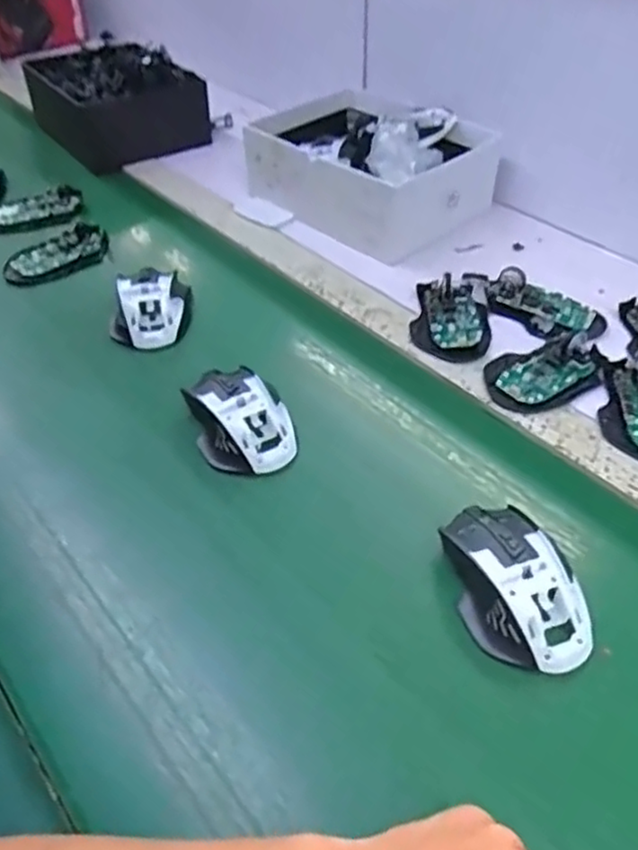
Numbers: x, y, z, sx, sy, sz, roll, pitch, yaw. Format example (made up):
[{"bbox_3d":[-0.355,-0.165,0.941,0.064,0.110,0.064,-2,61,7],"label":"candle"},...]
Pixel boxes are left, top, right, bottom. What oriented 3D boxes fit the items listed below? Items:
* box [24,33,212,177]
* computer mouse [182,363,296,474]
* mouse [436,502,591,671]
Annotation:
[{"bbox_3d":[-0.288,-0.468,0.964,0.171,0.097,0.243,-31,52,-26],"label":"box"},{"bbox_3d":[-0.067,-0.011,0.536,0.071,0.036,0.117,-20,48,-18],"label":"computer mouse"},{"bbox_3d":[0.122,0.096,0.424,0.073,0.036,0.116,-11,46,-9],"label":"mouse"}]

